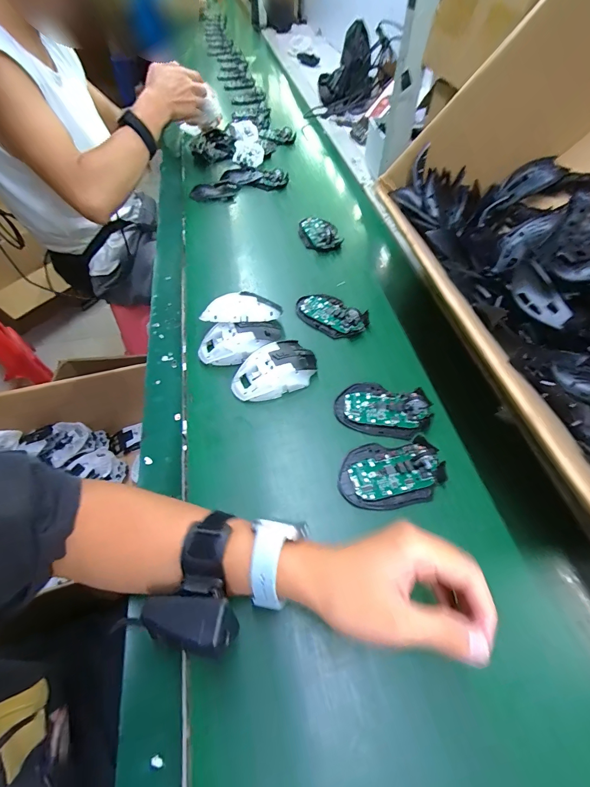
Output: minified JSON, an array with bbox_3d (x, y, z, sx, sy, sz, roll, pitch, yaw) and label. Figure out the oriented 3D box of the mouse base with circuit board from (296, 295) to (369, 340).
[{"bbox_3d":[0.054,-0.125,0.525,0.110,0.021,0.065,30,61,20],"label":"mouse base with circuit board"}]

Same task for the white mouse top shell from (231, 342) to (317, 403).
[{"bbox_3d":[-0.027,-0.030,0.452,0.111,0.030,0.063,-26,59,-16],"label":"white mouse top shell"}]

